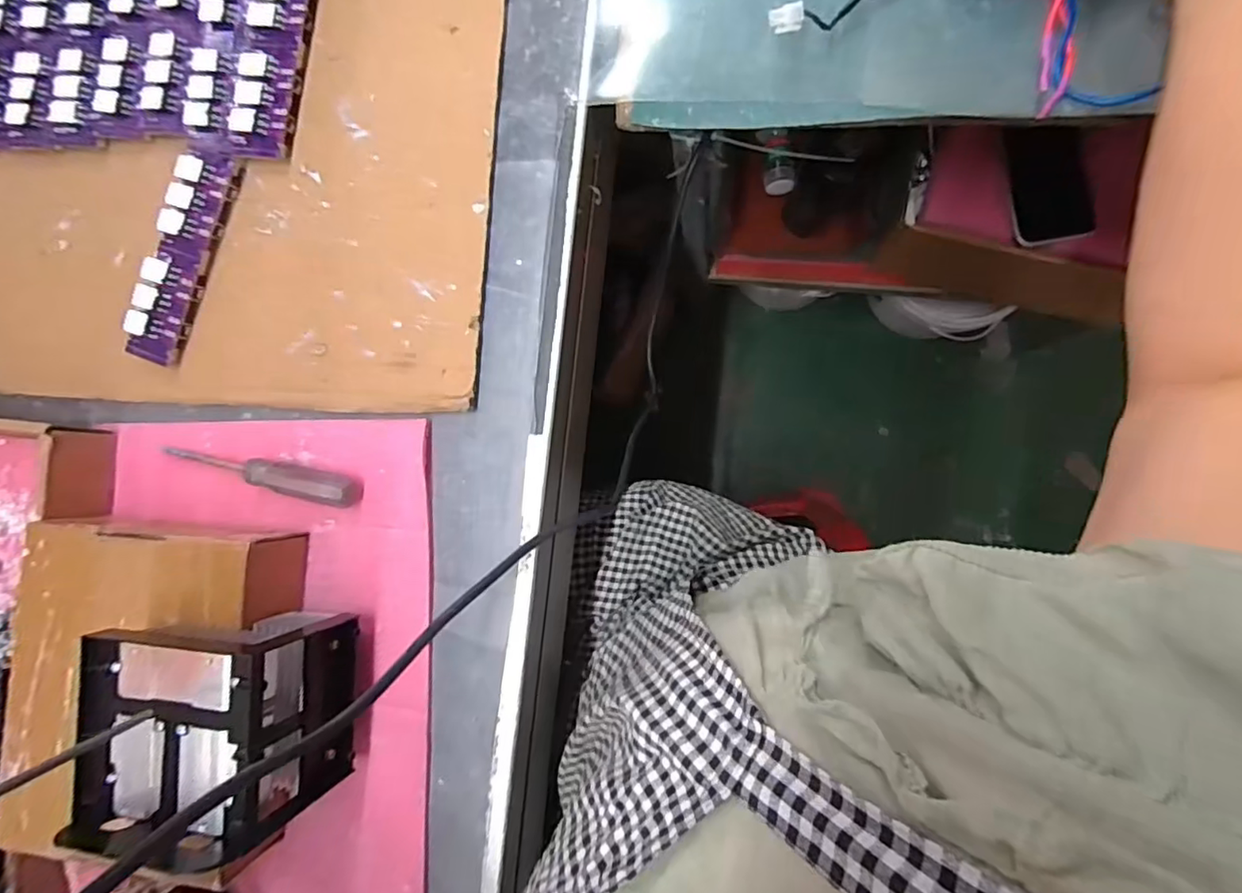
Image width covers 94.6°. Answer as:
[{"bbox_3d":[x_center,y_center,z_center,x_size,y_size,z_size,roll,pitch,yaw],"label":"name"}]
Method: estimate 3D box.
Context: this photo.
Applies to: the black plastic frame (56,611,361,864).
[{"bbox_3d":[-0.240,0.168,0.353,0.128,0.095,0.116,0,87,7],"label":"black plastic frame"}]

